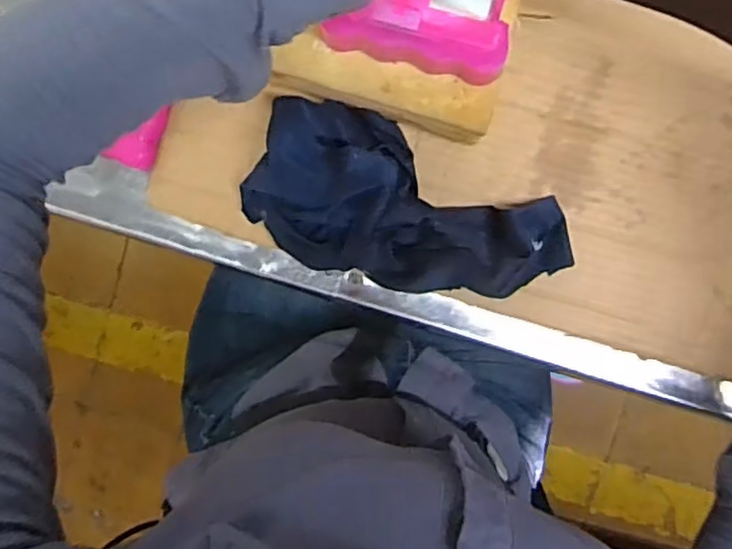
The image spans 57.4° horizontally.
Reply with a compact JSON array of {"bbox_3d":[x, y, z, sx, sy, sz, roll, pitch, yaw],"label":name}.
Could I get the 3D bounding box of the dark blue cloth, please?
[{"bbox_3d":[0.029,-0.042,0.494,0.235,0.042,0.115,24,98,0],"label":"dark blue cloth"}]

